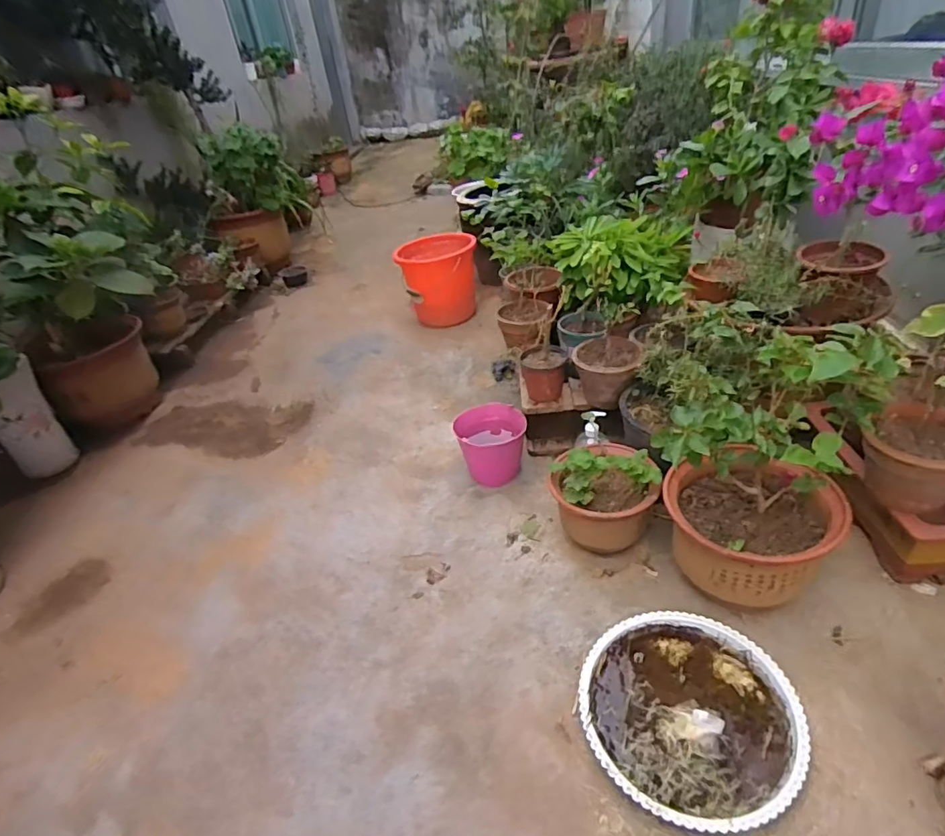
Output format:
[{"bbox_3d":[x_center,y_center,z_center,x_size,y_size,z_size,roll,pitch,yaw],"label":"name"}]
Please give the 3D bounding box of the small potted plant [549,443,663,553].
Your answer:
[{"bbox_3d":[0.263,0.166,1.102,0.196,0.211,0.187,-11,35,-4],"label":"small potted plant"}]

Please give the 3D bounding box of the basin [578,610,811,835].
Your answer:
[{"bbox_3d":[0.330,0.448,0.827,0.303,0.045,0.311,-6,35,4],"label":"basin"}]

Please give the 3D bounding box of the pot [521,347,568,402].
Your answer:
[{"bbox_3d":[0.176,-0.110,1.321,0.112,0.139,0.094,-1,35,10],"label":"pot"}]

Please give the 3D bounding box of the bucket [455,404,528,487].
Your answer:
[{"bbox_3d":[0.051,0.061,1.353,0.174,0.143,0.191,-6,35,4],"label":"bucket"}]

